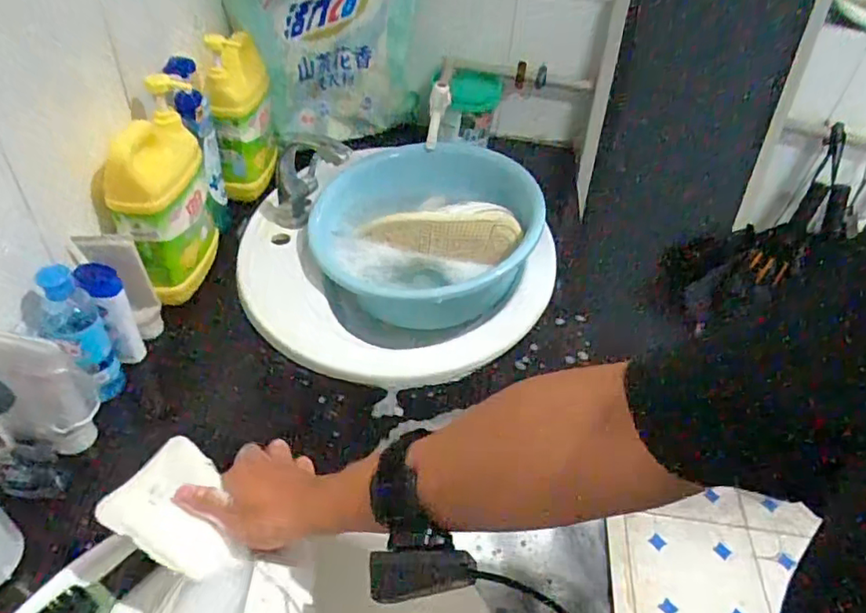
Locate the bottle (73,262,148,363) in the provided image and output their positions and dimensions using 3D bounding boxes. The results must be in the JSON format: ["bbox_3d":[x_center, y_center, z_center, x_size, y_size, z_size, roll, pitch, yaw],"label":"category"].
[{"bbox_3d":[-0.350,0.010,0.654,0.041,0.129,0.034,-24,49,-29],"label":"bottle"}]

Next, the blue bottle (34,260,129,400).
[{"bbox_3d":[-0.355,0.028,0.604,0.054,0.147,0.054,20,44,16],"label":"blue bottle"}]

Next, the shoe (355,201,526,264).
[{"bbox_3d":[0.011,-0.111,0.877,0.229,0.069,0.082,9,42,4],"label":"shoe"}]

